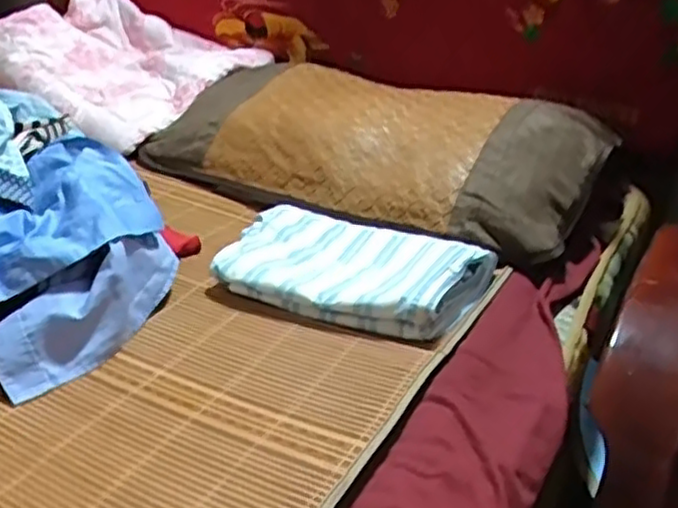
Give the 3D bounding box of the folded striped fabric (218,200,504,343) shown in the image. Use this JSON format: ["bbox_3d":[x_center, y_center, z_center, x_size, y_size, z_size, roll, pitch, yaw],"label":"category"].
[{"bbox_3d":[0.009,0.010,0.831,0.294,0.052,0.197,13,29,25],"label":"folded striped fabric"}]

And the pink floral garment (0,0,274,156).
[{"bbox_3d":[-0.404,-0.357,1.341,0.442,0.137,0.365,23,35,31],"label":"pink floral garment"}]

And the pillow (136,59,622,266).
[{"bbox_3d":[0.035,-0.171,1.053,0.656,0.121,0.334,18,32,23],"label":"pillow"}]

